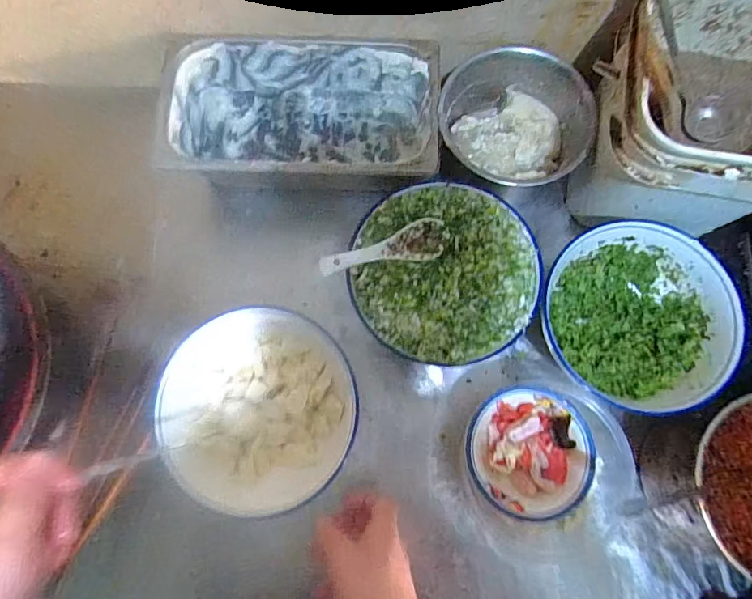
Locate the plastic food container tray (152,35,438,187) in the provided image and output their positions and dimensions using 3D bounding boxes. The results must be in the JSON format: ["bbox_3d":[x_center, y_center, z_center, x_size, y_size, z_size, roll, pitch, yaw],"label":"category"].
[{"bbox_3d":[-0.089,-0.215,0.572,0.315,0.102,0.170,1,77,0],"label":"plastic food container tray"}]

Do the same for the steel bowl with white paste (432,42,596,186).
[{"bbox_3d":[0.159,-0.203,0.562,0.166,0.096,0.158,0,77,0],"label":"steel bowl with white paste"}]

